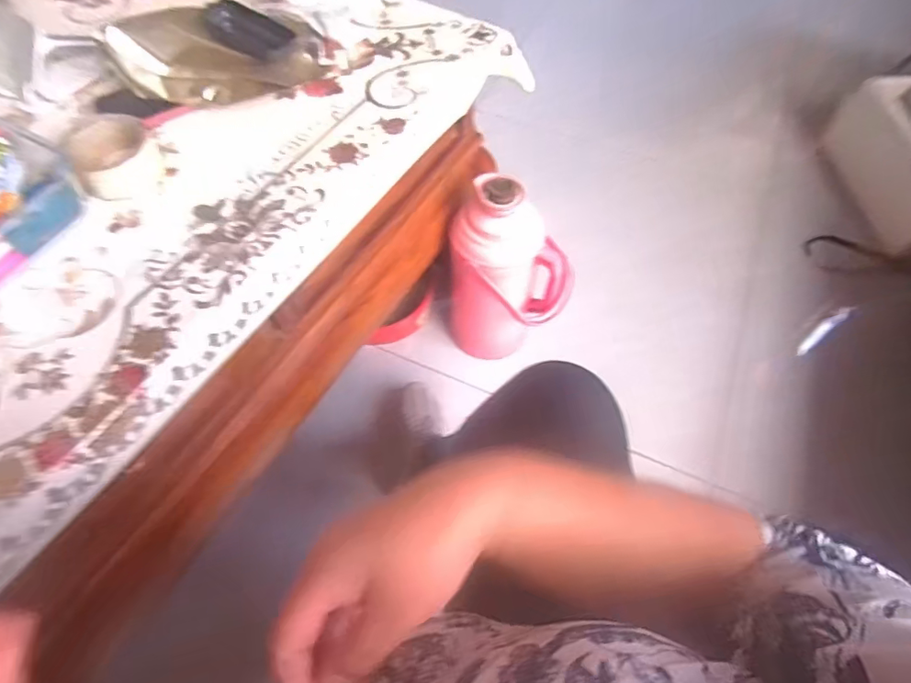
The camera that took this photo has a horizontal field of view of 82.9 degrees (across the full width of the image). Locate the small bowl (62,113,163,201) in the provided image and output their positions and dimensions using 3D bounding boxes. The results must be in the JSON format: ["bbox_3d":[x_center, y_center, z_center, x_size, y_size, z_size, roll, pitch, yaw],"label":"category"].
[{"bbox_3d":[-0.362,-0.199,0.552,0.081,0.052,0.075,0,59,-1],"label":"small bowl"}]

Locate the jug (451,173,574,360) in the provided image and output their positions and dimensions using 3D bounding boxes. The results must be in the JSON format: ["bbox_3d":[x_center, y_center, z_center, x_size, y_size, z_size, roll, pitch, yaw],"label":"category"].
[{"bbox_3d":[0.086,-0.100,0.899,0.206,0.370,0.131,23,61,12],"label":"jug"}]

